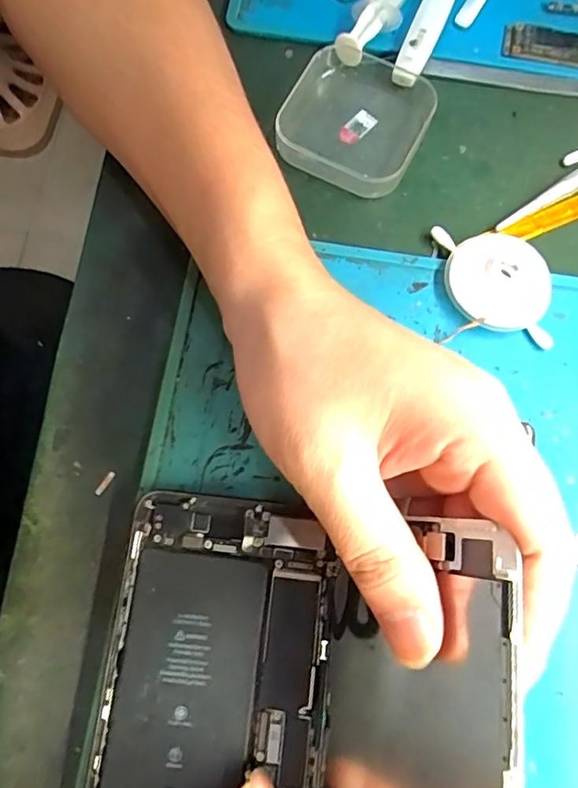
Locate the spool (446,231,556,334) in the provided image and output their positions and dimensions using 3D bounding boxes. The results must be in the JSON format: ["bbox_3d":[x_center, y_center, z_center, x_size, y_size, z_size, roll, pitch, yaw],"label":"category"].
[{"bbox_3d":[0.088,-0.048,0.225,0.044,0.014,0.040,0,74,1],"label":"spool"}]

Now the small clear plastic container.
[{"bbox_3d":[0.029,-0.127,0.245,0.064,0.018,0.063,20,75,6],"label":"small clear plastic container"}]

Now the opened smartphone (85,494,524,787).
[{"bbox_3d":[-0.002,0.110,0.156,0.127,0.071,0.147,6,74,3],"label":"opened smartphone"}]

